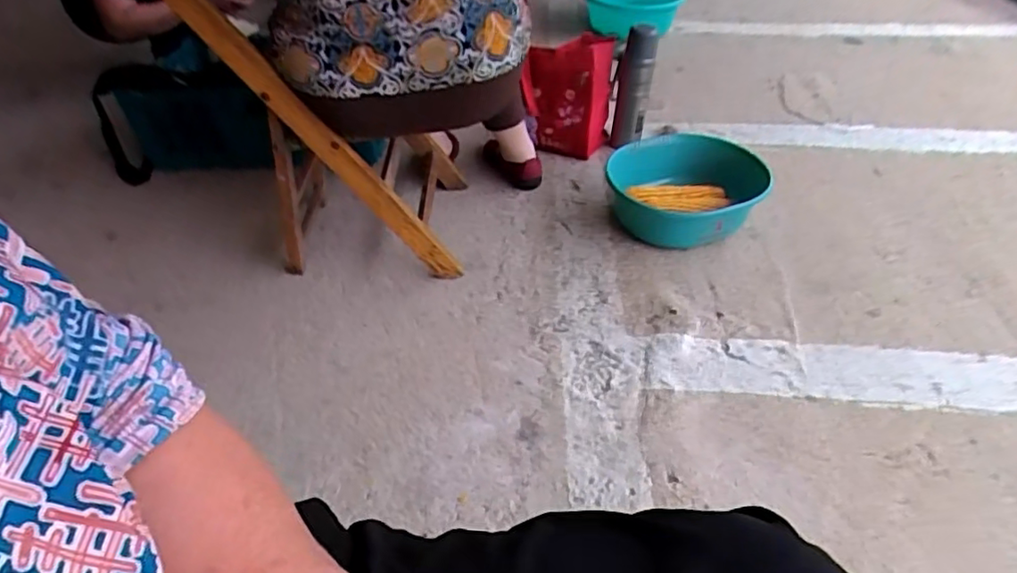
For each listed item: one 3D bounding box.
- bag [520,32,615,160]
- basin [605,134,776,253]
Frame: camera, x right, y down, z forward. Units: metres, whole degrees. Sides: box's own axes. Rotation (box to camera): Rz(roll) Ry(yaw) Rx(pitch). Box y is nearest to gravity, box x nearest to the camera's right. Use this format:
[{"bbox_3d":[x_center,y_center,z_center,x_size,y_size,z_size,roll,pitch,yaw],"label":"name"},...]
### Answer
[{"bbox_3d":[0.145,-0.468,1.462,0.204,0.252,0.148,2,41,6],"label":"bag"},{"bbox_3d":[0.357,-0.186,1.219,0.305,0.131,0.284,-2,41,2],"label":"basin"}]

